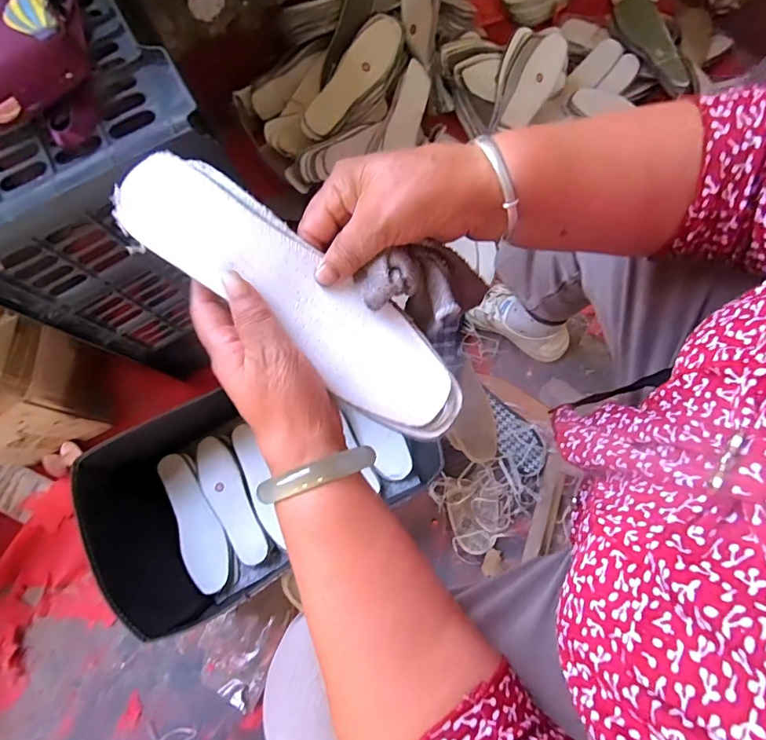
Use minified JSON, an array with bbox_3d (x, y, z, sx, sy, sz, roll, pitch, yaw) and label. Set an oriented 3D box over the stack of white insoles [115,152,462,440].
[{"bbox_3d":[-0.049,-0.043,0.286,0.237,0.015,0.064,38,78,-11],"label":"stack of white insoles"}]

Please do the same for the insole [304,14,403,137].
[{"bbox_3d":[-0.051,-0.542,0.836,0.245,0.079,0.016,-53,48,1],"label":"insole"}]

